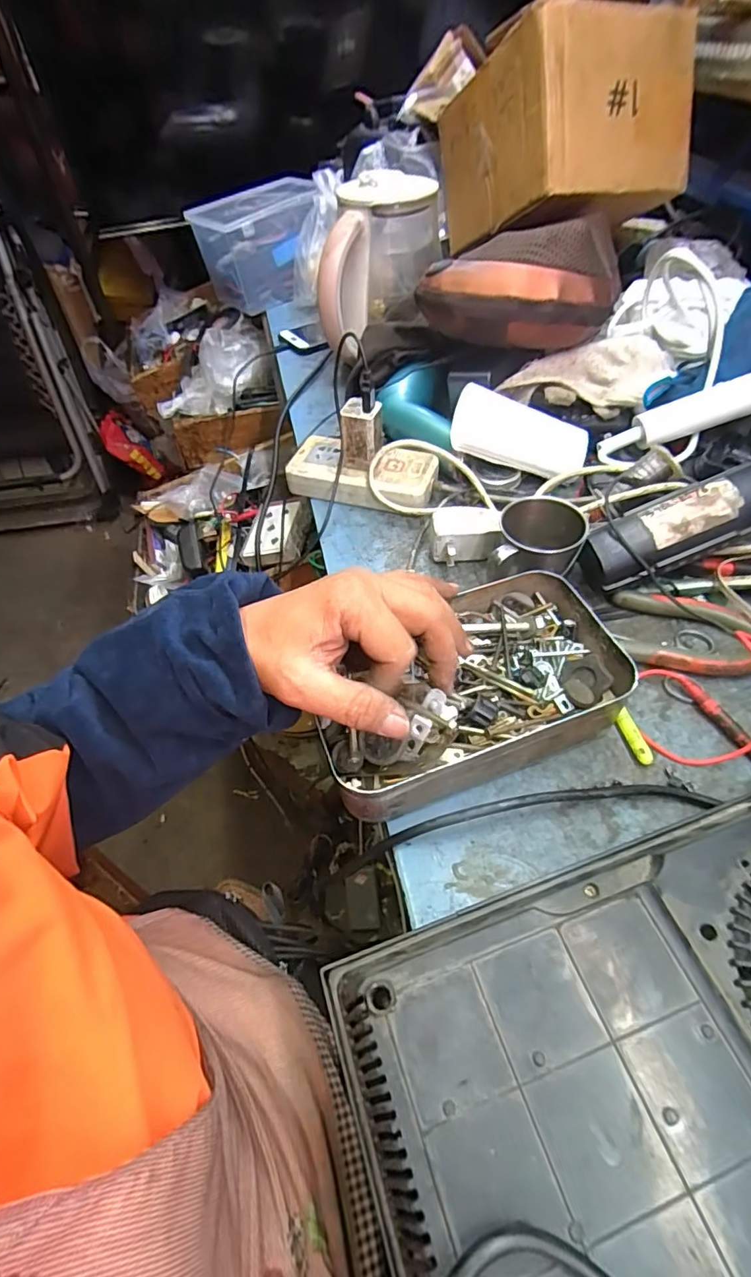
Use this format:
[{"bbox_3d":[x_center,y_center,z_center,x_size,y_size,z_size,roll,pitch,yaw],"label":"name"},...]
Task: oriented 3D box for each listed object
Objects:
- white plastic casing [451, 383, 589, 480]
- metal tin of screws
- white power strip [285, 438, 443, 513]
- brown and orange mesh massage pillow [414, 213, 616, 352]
[{"bbox_3d":[0.150,-0.200,0.532,0.147,0.045,0.053,9,52,-18],"label":"white plastic casing"},{"bbox_3d":[0.061,0.029,0.364,0.207,0.047,0.122,-19,56,-10],"label":"metal tin of screws"},{"bbox_3d":[-0.014,-0.171,0.554,0.151,0.034,0.069,12,53,13],"label":"white power strip"},{"bbox_3d":[0.138,-0.336,0.516,0.190,0.086,0.079,5,52,8],"label":"brown and orange mesh massage pillow"}]

